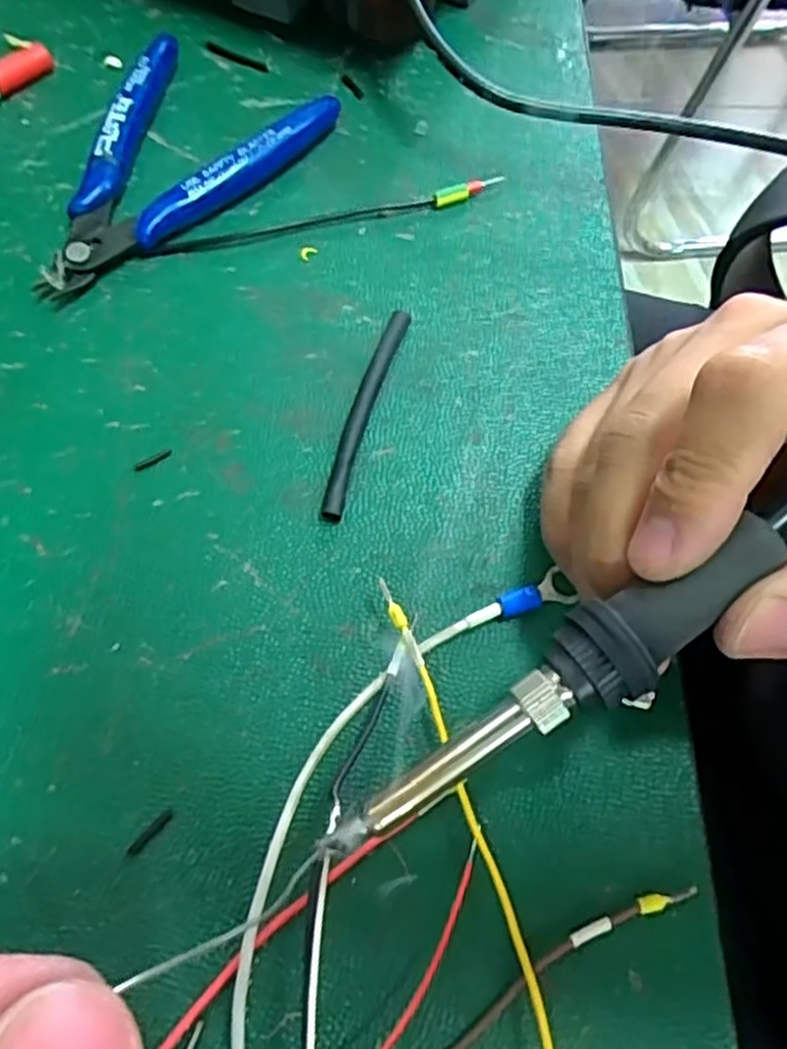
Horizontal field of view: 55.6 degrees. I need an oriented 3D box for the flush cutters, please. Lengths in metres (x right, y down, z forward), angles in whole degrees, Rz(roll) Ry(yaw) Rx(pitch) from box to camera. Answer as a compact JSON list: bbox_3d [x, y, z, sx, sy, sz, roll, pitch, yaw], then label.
[{"bbox_3d":[-0.083,-0.125,0.263,0.077,0.013,0.114,28,68,11],"label":"flush cutters"}]

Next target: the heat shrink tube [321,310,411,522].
[{"bbox_3d":[-0.009,-0.035,0.229,0.007,0.006,0.077,15,66,5],"label":"heat shrink tube"}]

